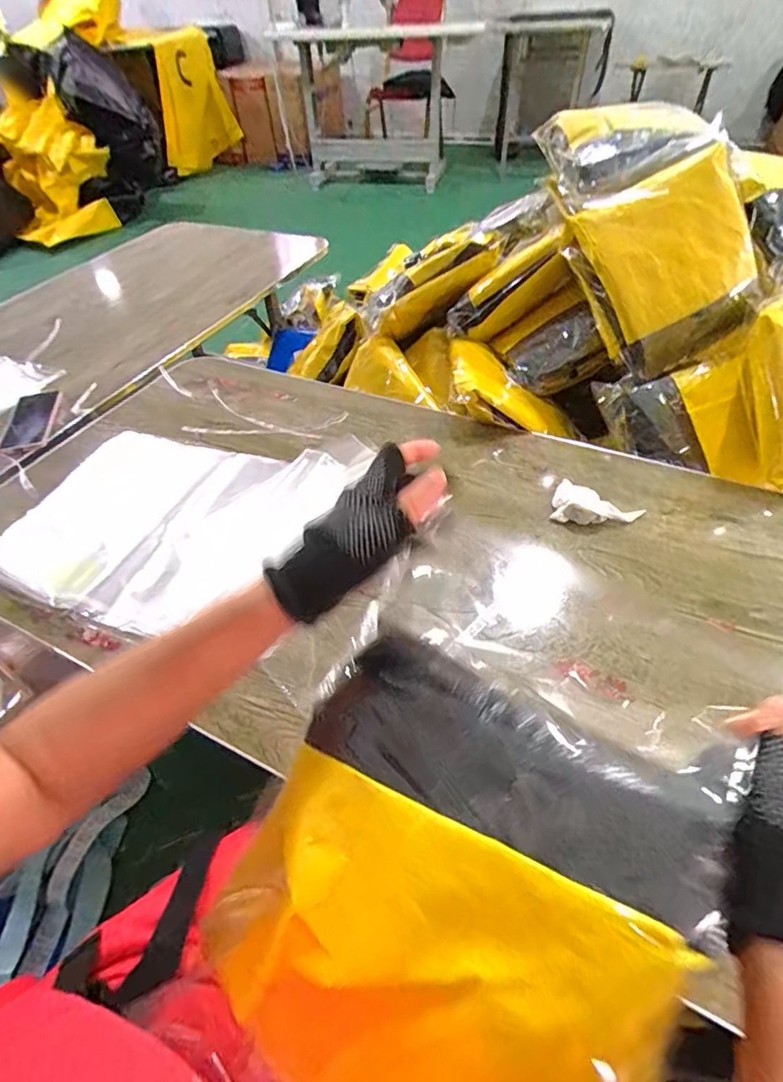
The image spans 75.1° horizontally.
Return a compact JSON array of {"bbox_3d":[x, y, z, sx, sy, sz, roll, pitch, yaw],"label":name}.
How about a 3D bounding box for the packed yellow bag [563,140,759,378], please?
[{"bbox_3d":[0.412,-0.403,0.754,0.234,0.262,0.061,-25,7,2],"label":"packed yellow bag"}]

